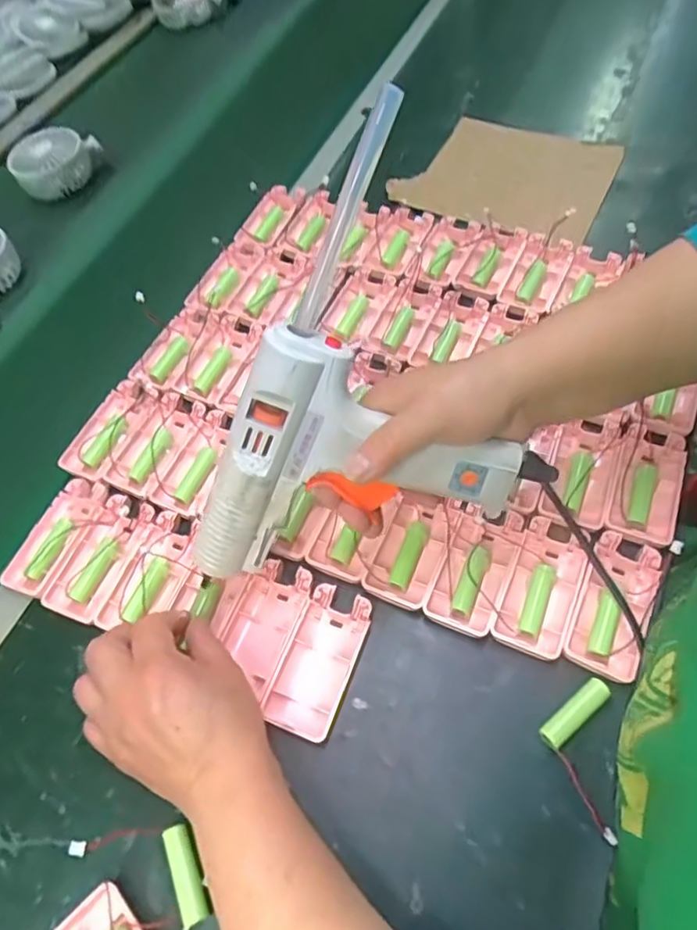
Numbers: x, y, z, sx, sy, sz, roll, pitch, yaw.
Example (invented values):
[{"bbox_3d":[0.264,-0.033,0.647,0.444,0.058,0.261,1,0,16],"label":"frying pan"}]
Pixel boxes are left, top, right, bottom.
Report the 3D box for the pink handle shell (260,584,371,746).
[{"bbox_3d":[-0.018,0.127,0.400,0.043,0.011,0.092,17,61,13],"label":"pink handle shell"}]

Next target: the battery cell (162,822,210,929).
[{"bbox_3d":[-0.091,0.230,0.347,0.014,0.015,0.050,-21,60,-10],"label":"battery cell"}]

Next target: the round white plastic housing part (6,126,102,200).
[{"bbox_3d":[-0.362,-0.374,0.754,0.072,0.044,0.100,31,66,22],"label":"round white plastic housing part"}]

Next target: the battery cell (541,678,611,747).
[{"bbox_3d":[0.138,0.151,0.373,0.050,0.014,0.015,-35,63,-17],"label":"battery cell"}]

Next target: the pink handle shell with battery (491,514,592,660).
[{"bbox_3d":[0.132,0.080,0.415,0.043,0.019,0.096,20,62,15],"label":"pink handle shell with battery"}]

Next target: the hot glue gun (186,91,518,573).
[{"bbox_3d":[0.026,-0.035,0.357,0.161,0.276,0.060,21,23,-6],"label":"hot glue gun"}]

